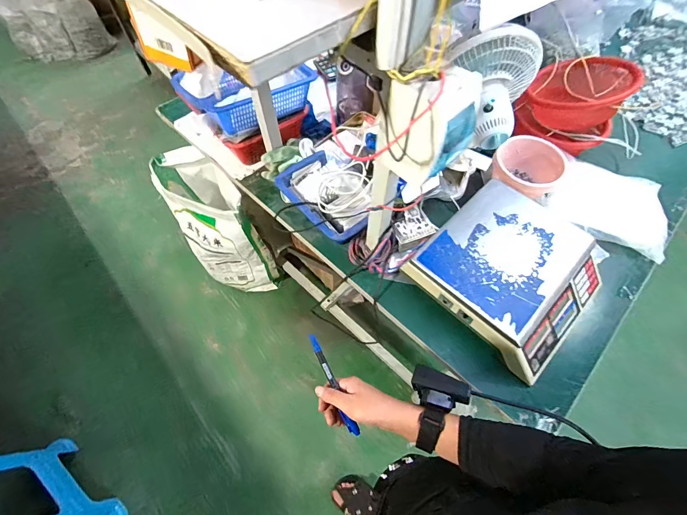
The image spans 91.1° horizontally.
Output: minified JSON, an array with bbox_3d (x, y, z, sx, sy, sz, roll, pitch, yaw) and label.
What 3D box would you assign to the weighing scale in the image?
[{"bbox_3d":[0.319,0.020,0.638,0.284,0.084,0.283,40,67,20],"label":"weighing scale"}]

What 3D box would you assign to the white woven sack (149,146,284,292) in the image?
[{"bbox_3d":[-0.444,-0.090,1.220,0.215,0.513,0.345,-31,65,-17],"label":"white woven sack"}]

